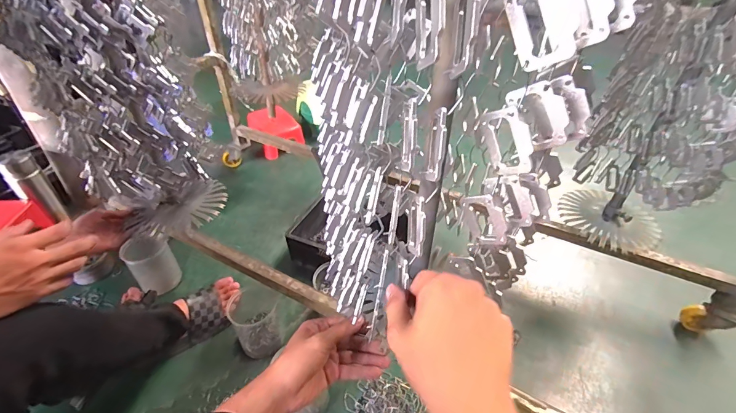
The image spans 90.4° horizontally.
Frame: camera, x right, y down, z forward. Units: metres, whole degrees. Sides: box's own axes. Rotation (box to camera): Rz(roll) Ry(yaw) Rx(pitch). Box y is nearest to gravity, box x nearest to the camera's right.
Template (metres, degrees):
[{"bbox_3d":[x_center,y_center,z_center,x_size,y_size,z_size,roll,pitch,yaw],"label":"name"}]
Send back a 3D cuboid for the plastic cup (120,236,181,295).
[{"bbox_3d":[-0.551,0.146,0.937,0.099,0.158,0.088,-31,49,-31],"label":"plastic cup"}]

